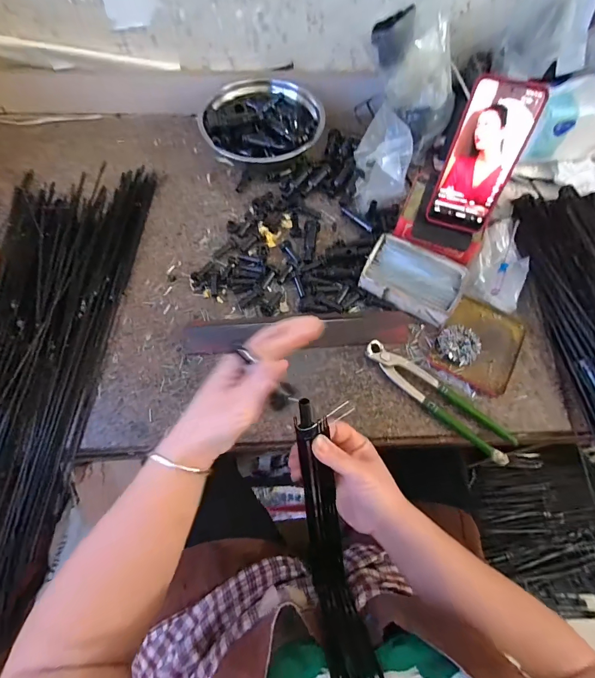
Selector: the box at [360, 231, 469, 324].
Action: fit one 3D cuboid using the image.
[{"bbox_3d":[0.161,-0.084,0.496,0.130,0.025,0.097,27,66,11],"label":"box"}]

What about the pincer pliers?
[{"bbox_3d":[0.169,0.069,0.439,0.198,0.018,0.042,40,69,16],"label":"pincer pliers"}]

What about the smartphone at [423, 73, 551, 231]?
[{"bbox_3d":[0.220,-0.214,0.435,0.080,0.163,0.007,18,40,10],"label":"smartphone"}]

